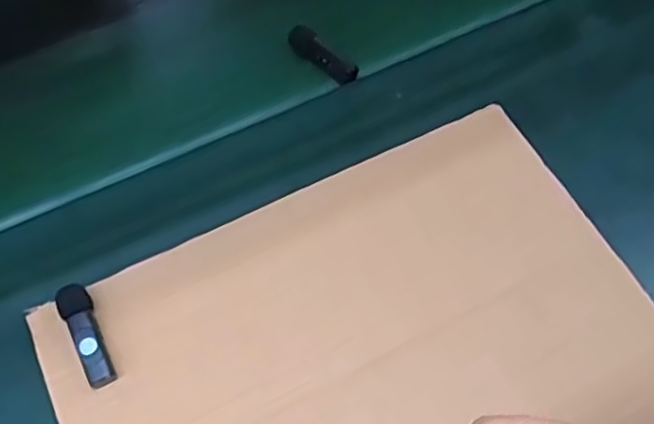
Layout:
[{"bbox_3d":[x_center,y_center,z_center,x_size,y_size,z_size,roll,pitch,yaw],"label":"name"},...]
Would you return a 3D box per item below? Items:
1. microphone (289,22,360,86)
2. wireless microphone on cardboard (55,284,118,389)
[{"bbox_3d":[-0.003,-0.123,0.524,0.063,0.023,0.015,39,69,19],"label":"microphone"},{"bbox_3d":[-0.144,0.073,0.405,0.018,0.012,0.063,-24,64,-11],"label":"wireless microphone on cardboard"}]

